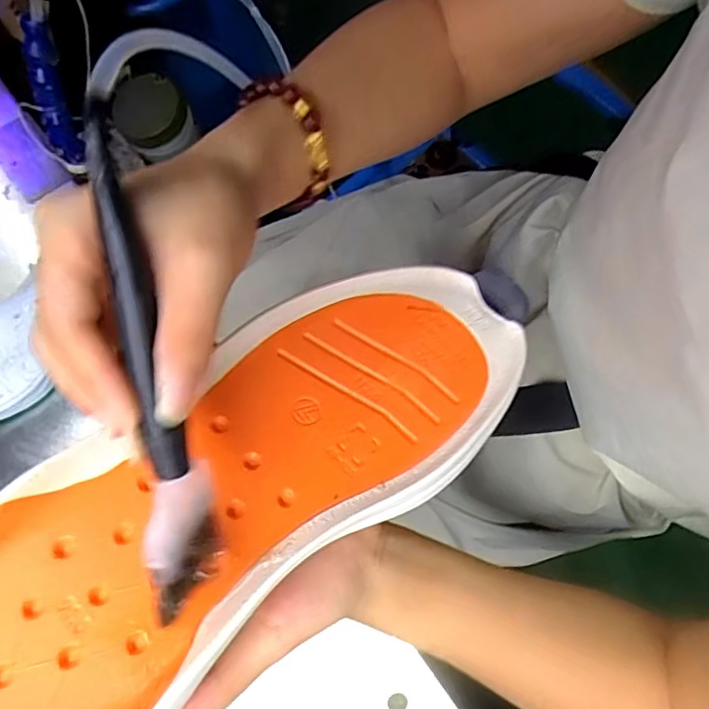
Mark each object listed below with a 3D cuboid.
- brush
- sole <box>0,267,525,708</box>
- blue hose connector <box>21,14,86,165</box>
[{"bbox_3d":[-0.069,0.005,0.192,0.019,0.024,0.162,-8,104,-2],"label":"brush"},{"bbox_3d":[-0.039,0.046,0.248,0.310,0.030,0.106,-35,81,-29],"label":"sole"},{"bbox_3d":[-0.239,-0.204,0.460,0.020,0.128,0.022,30,60,5],"label":"blue hose connector"}]

